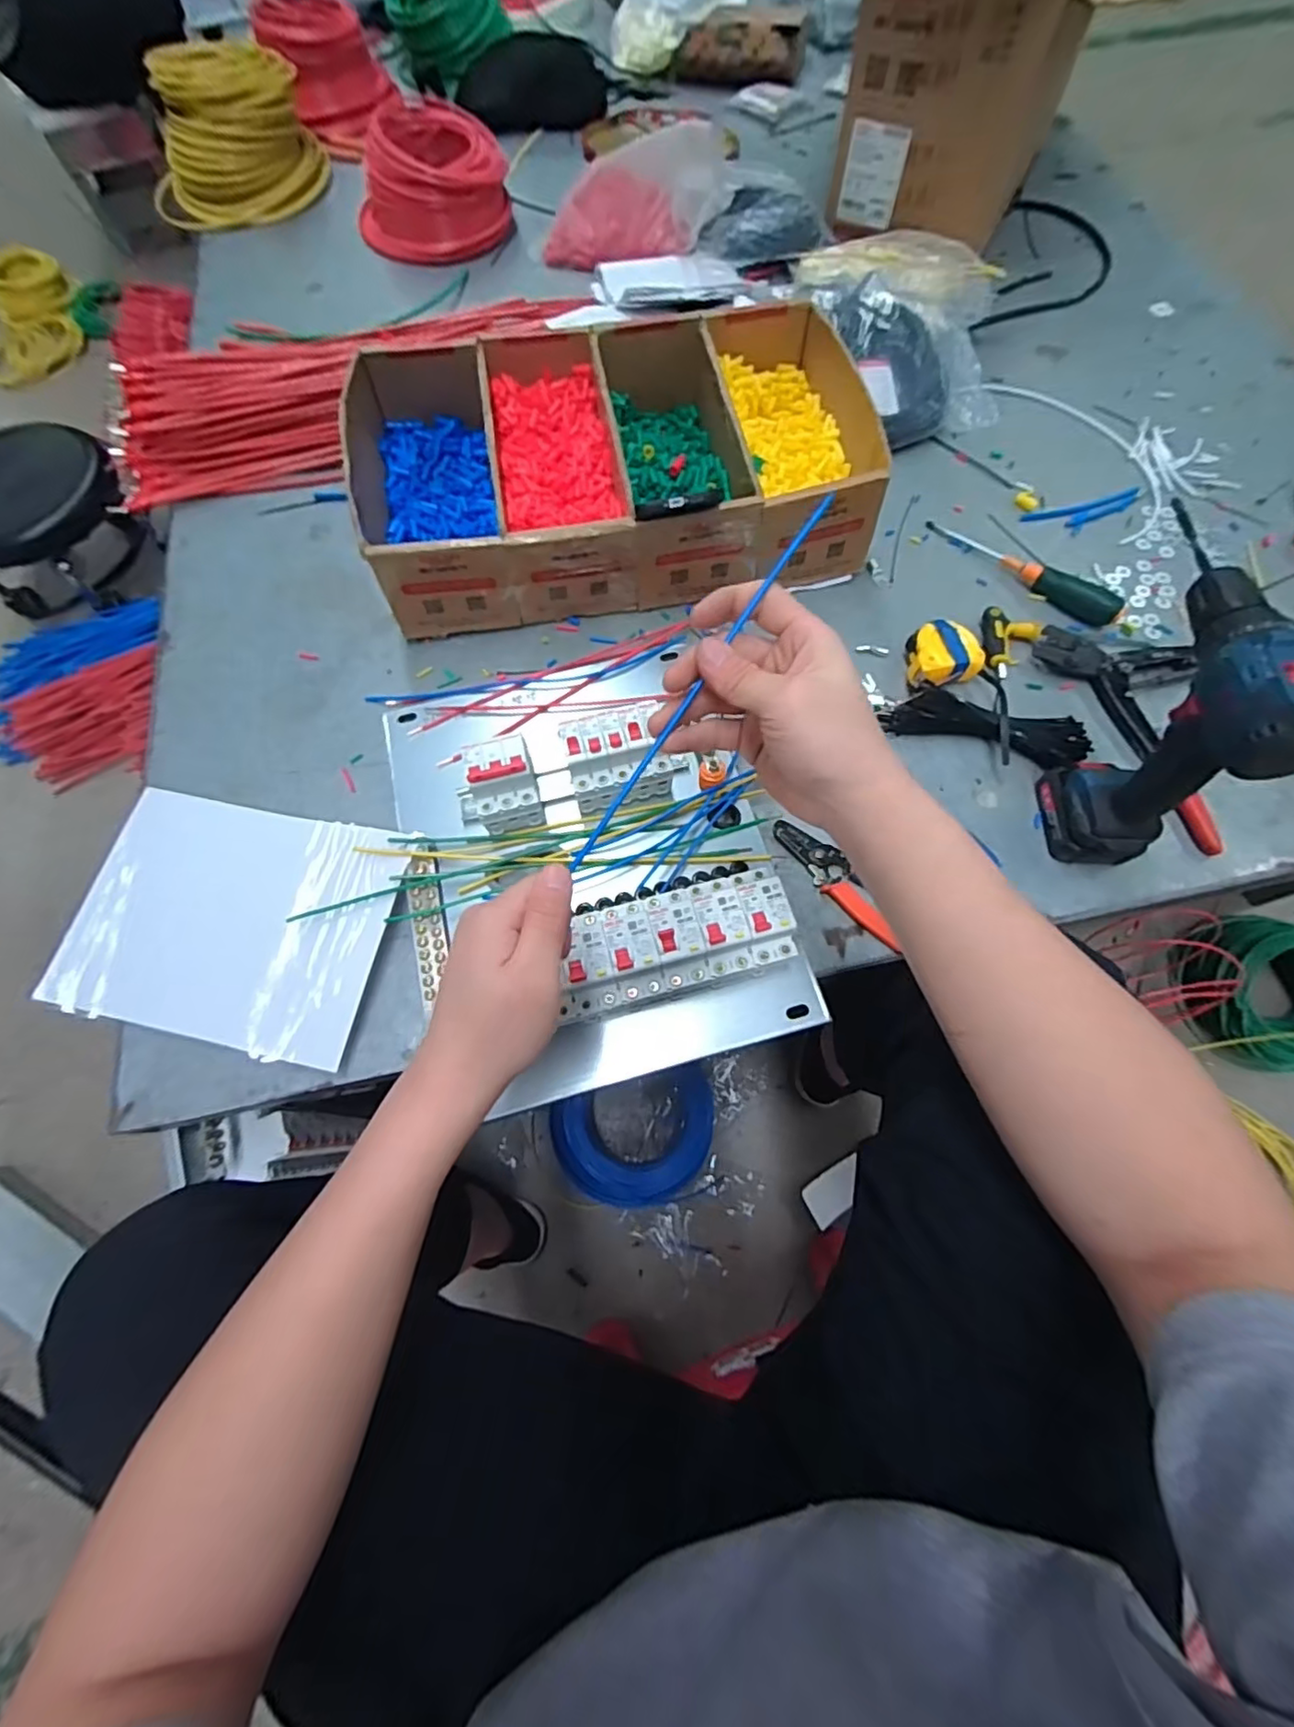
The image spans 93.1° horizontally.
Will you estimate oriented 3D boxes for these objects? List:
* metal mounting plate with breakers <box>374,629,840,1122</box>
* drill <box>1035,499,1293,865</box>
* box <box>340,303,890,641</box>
[{"bbox_3d":[-0.053,-0.021,0.533,0.328,0.089,0.402,-16,70,-5],"label":"metal mounting plate with breakers"},{"bbox_3d":[0.408,-0.117,0.486,0.066,0.208,0.177,9,70,4],"label":"drill"},{"bbox_3d":[-0.037,-0.435,0.671,0.525,0.112,0.303,-8,69,-2],"label":"box"}]

